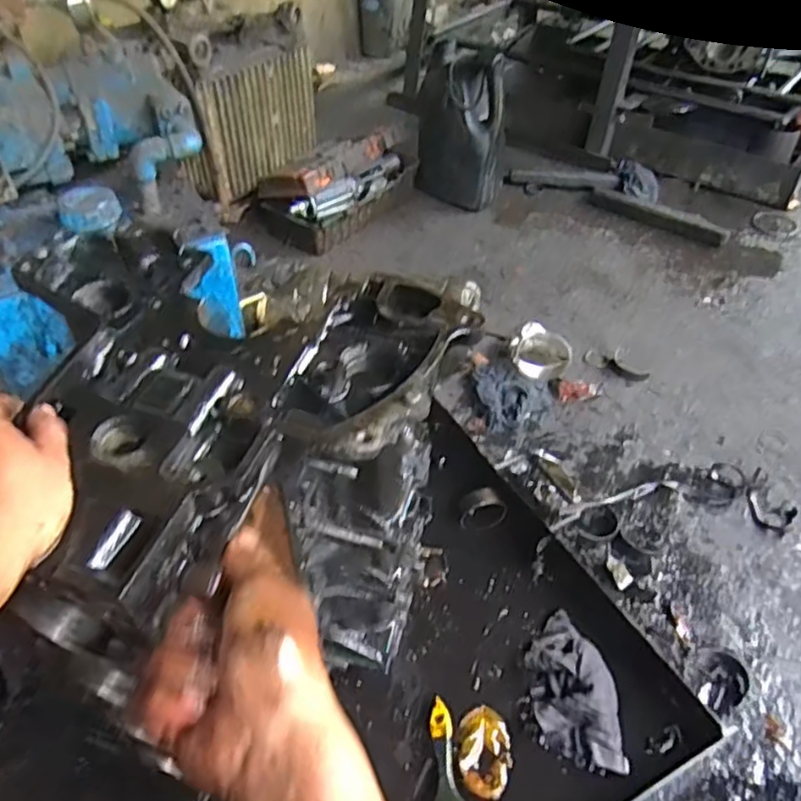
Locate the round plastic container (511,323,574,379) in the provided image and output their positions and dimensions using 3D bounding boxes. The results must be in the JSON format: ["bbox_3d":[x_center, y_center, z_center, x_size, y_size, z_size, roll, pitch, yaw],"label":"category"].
[{"bbox_3d":[0.254,-0.082,1.198,0.102,0.053,0.109,1,45,-1],"label":"round plastic container"}]

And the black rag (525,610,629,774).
[{"bbox_3d":[0.196,0.325,0.762,0.089,0.042,0.174,-2,45,-3],"label":"black rag"}]

